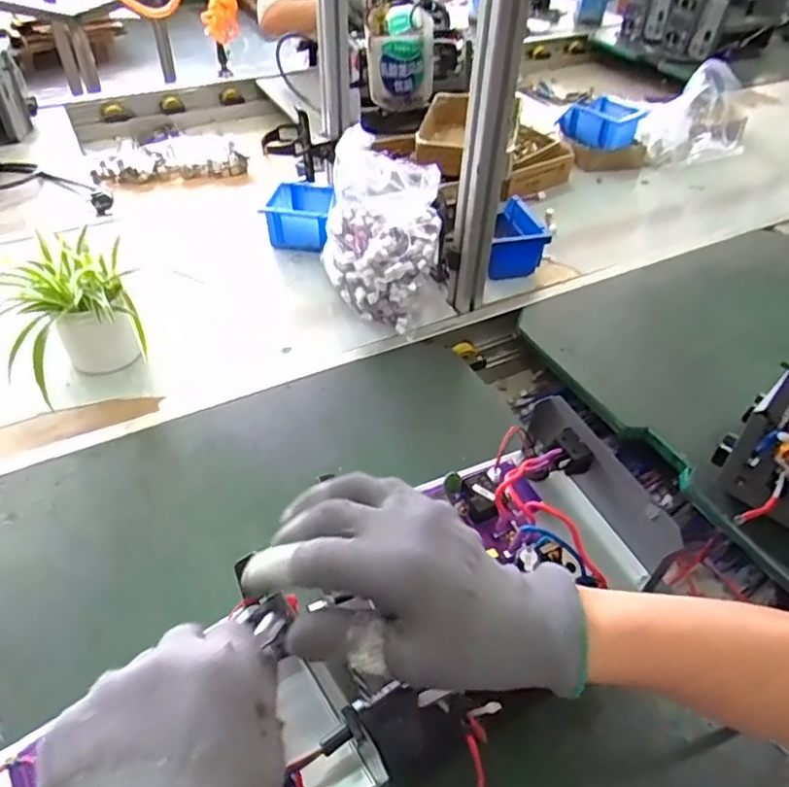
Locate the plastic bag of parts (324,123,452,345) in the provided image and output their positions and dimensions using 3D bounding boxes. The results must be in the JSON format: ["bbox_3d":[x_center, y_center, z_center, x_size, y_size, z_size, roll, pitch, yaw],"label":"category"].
[{"bbox_3d":[-0.014,-0.209,0.833,0.160,0.198,0.160,3,45,1],"label":"plastic bag of parts"}]

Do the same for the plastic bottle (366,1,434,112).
[{"bbox_3d":[0.007,-0.321,0.581,0.066,0.074,0.060,-1,45,-3],"label":"plastic bottle"}]

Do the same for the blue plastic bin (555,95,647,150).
[{"bbox_3d":[0.426,-0.563,1.251,0.105,0.080,0.143,-20,49,-21],"label":"blue plastic bin"}]

